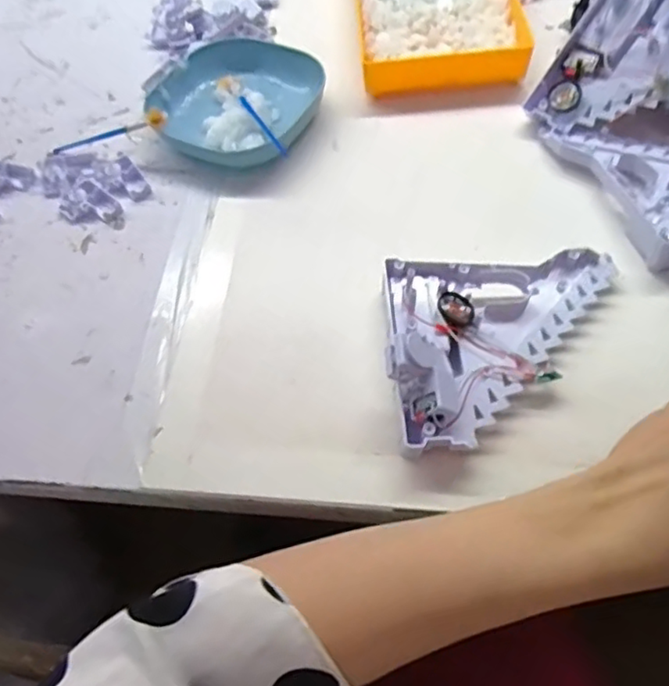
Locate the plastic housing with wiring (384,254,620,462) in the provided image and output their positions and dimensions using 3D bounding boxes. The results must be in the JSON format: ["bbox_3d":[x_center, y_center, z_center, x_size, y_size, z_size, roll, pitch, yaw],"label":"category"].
[{"bbox_3d":[0.110,-0.003,0.386,0.153,0.051,0.133,-5,58,2],"label":"plastic housing with wiring"}]

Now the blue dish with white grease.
[{"bbox_3d":[-0.083,-0.219,0.548,0.138,0.033,0.149,-2,58,3],"label":"blue dish with white grease"}]

